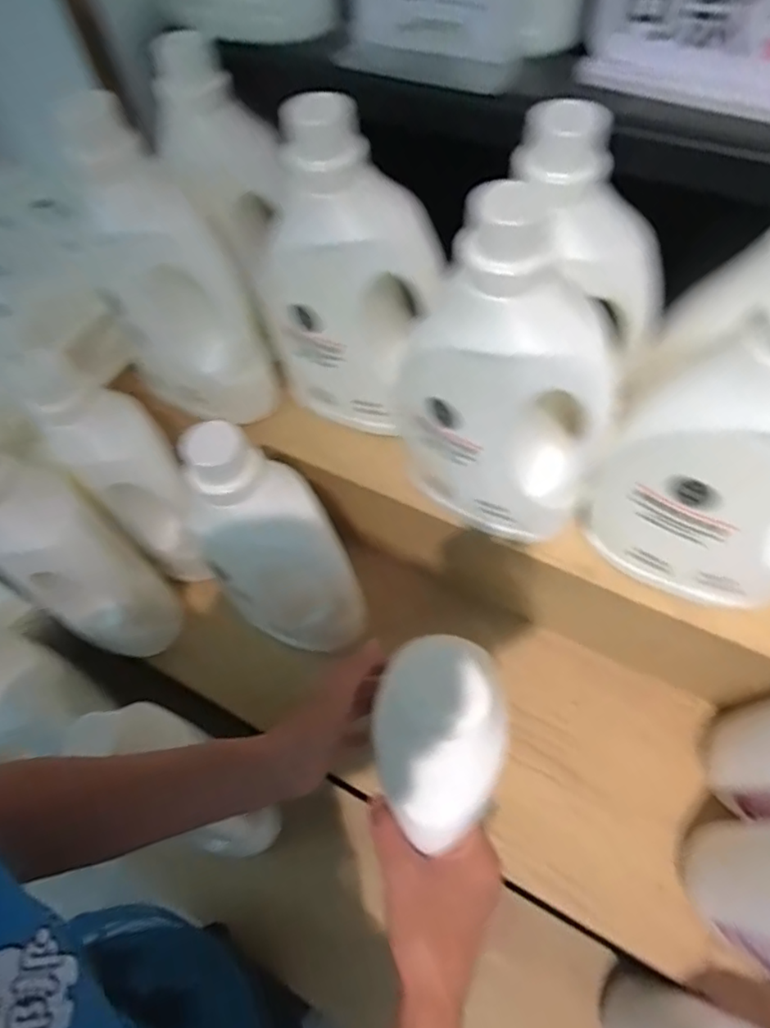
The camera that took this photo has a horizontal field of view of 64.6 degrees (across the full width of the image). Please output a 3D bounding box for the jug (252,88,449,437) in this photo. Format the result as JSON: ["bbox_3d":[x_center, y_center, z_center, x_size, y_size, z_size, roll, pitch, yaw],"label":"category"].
[{"bbox_3d":[-0.031,-0.208,0.567,0.148,0.292,0.089,23,63,17],"label":"jug"}]

